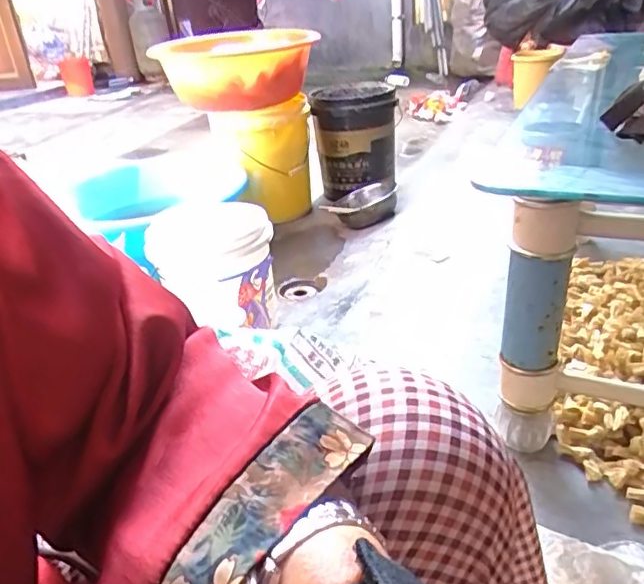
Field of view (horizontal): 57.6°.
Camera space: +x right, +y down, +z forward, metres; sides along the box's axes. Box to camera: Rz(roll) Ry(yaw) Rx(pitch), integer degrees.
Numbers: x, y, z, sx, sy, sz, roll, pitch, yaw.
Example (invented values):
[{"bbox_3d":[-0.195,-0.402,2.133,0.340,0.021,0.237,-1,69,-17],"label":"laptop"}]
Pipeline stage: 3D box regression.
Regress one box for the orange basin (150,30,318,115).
[{"bbox_3d":[-0.234,-0.663,1.746,0.401,0.200,0.401,-8,30,5],"label":"orange basin"}]

